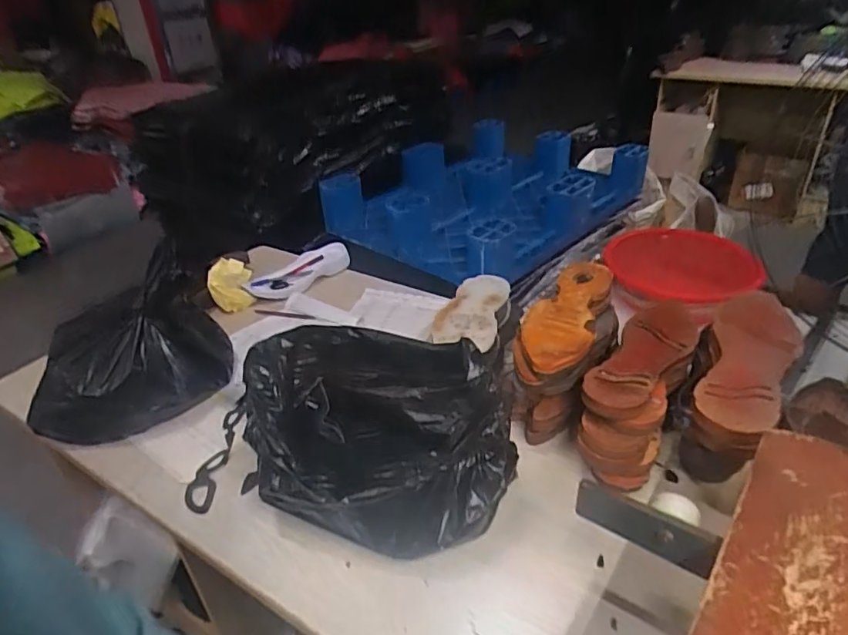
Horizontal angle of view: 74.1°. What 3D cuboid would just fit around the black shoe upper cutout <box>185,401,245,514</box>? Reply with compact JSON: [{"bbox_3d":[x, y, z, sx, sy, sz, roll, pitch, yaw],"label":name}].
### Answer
[{"bbox_3d":[-0.318,0.206,0.865,0.040,0.012,0.224,-4,33,2],"label":"black shoe upper cutout"}]

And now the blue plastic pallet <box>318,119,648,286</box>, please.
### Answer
[{"bbox_3d":[0.189,-0.374,1.702,0.645,0.179,0.781,21,41,35],"label":"blue plastic pallet"}]

